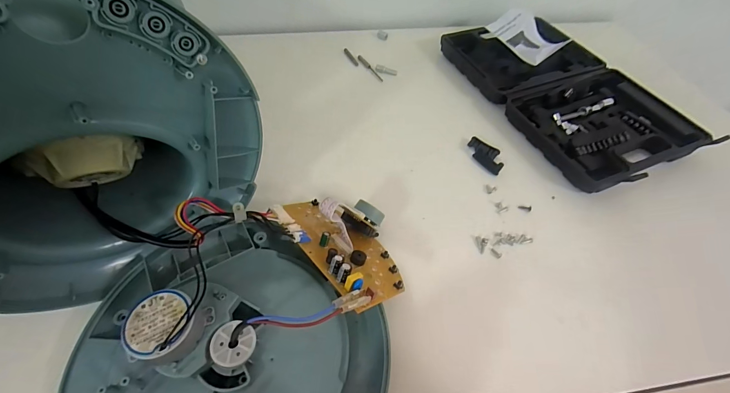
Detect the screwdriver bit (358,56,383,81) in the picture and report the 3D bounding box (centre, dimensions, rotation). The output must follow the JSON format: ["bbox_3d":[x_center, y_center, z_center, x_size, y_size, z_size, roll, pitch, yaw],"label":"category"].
[{"bbox_3d":[0.008,-0.208,0.528,0.009,0.004,0.070,-28,61,-18],"label":"screwdriver bit"}]

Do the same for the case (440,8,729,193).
[{"bbox_3d":[0.287,-0.159,0.480,0.207,0.037,0.334,-19,59,-13],"label":"case"}]

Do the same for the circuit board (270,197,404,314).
[{"bbox_3d":[-0.016,0.032,0.306,0.095,0.048,0.144,-1,32,-40],"label":"circuit board"}]

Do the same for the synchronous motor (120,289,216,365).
[{"bbox_3d":[-0.148,0.098,0.244,0.046,0.026,0.048,16,55,8],"label":"synchronous motor"}]

